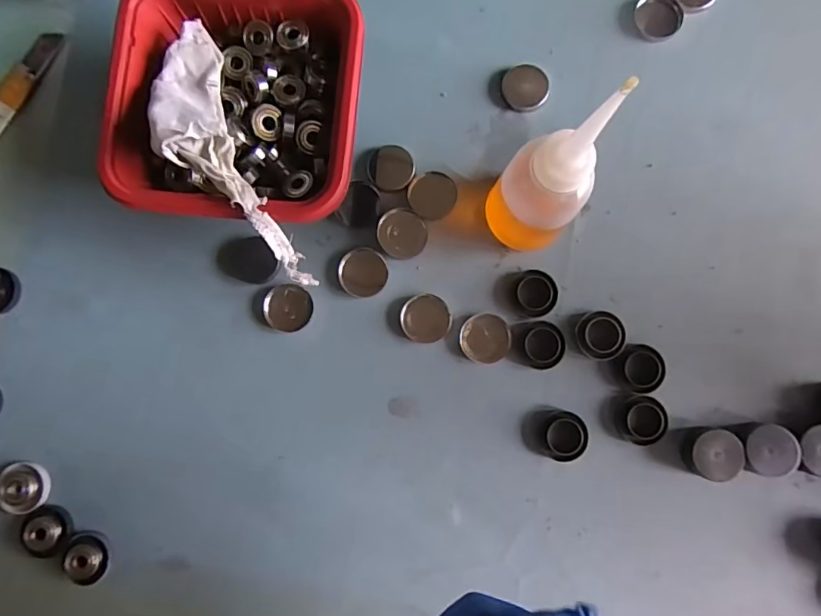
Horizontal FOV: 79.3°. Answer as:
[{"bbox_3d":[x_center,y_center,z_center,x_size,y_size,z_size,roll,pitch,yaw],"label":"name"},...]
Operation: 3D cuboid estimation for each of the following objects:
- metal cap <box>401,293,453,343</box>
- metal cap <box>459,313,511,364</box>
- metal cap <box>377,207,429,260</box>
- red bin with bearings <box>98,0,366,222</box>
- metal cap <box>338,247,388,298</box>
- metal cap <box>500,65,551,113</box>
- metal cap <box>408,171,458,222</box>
[{"bbox_3d":[0.011,0.007,0.343,0.033,0.004,0.033,5,84,1],"label":"metal cap"},{"bbox_3d":[0.051,0.021,0.340,0.034,0.004,0.033,0,84,0],"label":"metal cap"},{"bbox_3d":[-0.005,-0.052,0.344,0.034,0.007,0.034,0,87,-8],"label":"metal cap"},{"bbox_3d":[-0.107,-0.131,0.330,0.150,0.064,0.153,4,84,1],"label":"red bin with bearings"},{"bbox_3d":[-0.033,-0.024,0.346,0.033,0.005,0.033,0,84,0],"label":"metal cap"},{"bbox_3d":[0.083,-0.158,0.357,0.032,0.005,0.034,-8,84,0],"label":"metal cap"},{"bbox_3d":[0.016,-0.079,0.348,0.033,0.008,0.031,0,84,0],"label":"metal cap"}]

